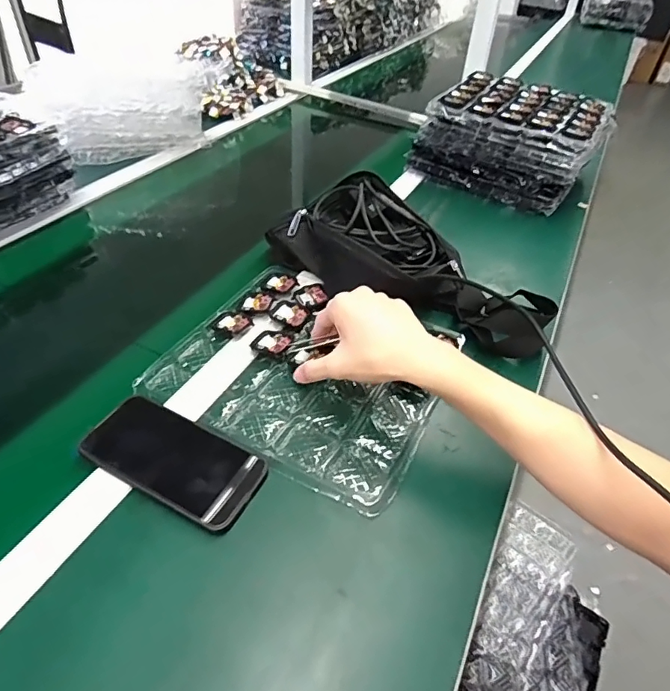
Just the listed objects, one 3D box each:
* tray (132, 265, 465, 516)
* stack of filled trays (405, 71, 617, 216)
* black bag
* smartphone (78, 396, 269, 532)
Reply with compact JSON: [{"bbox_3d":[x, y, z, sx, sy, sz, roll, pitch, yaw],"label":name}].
[{"bbox_3d":[-0.030,0.018,0.551,0.284,0.020,0.260,21,45,18],"label":"tray"},{"bbox_3d":[0.338,-0.394,0.942,0.291,0.132,0.257,27,47,23],"label":"stack of filled trays"},{"bbox_3d":[0.094,-0.114,0.634,0.373,0.107,0.130,26,46,23],"label":"black bag"},{"bbox_3d":[-0.146,0.102,0.447,0.160,0.013,0.075,22,45,19],"label":"smartphone"}]

